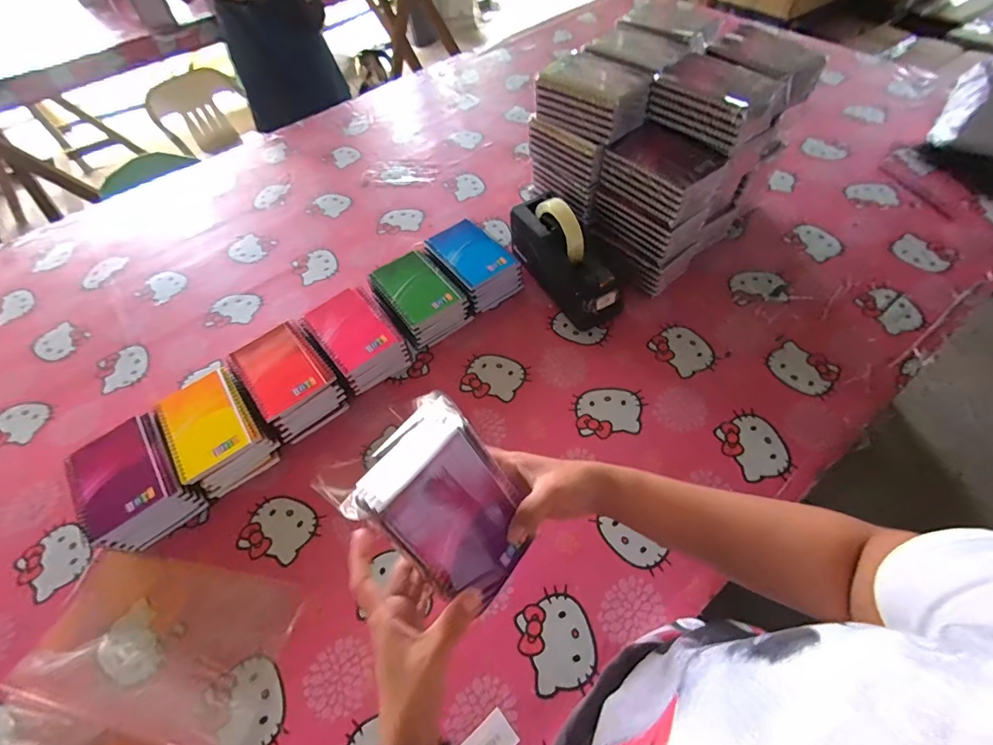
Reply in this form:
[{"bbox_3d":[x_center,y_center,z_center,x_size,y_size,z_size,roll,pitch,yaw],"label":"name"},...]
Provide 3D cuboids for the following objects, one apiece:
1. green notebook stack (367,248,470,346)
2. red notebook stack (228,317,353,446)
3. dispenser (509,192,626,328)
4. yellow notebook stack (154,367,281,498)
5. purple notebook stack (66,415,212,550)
[{"bbox_3d":[-0.114,-0.105,0.653,0.105,0.063,0.137,-33,60,-17],"label":"green notebook stack"},{"bbox_3d":[-0.276,0.008,0.592,0.094,0.059,0.141,-34,61,-17],"label":"red notebook stack"},{"bbox_3d":[0.097,-0.170,0.639,0.068,0.126,0.200,-28,59,-14],"label":"dispenser"},{"bbox_3d":[-0.349,0.074,0.553,0.093,0.063,0.133,-35,61,-18],"label":"yellow notebook stack"},{"bbox_3d":[-0.425,0.131,0.523,0.100,0.062,0.137,-35,61,-18],"label":"purple notebook stack"}]

